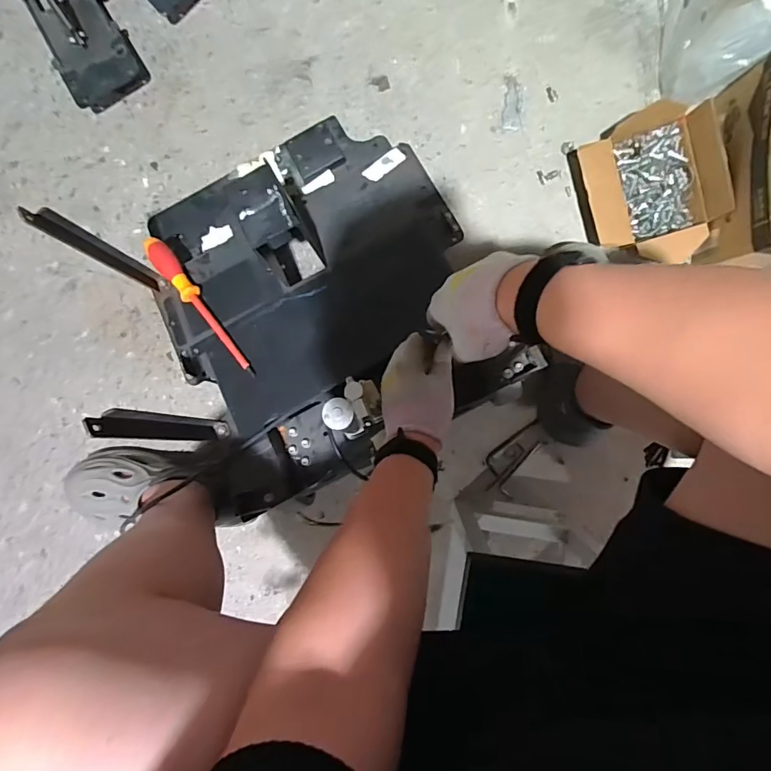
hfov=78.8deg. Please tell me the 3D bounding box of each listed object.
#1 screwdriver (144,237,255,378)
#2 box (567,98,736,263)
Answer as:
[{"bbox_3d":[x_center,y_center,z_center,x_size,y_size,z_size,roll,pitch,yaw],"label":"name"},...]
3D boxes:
[{"bbox_3d":[-0.269,-0.119,0.672,0.030,0.027,0.275,-41,79,6],"label":"screwdriver"},{"bbox_3d":[0.391,-0.295,0.705,0.180,0.092,0.228,-17,93,2],"label":"box"}]

